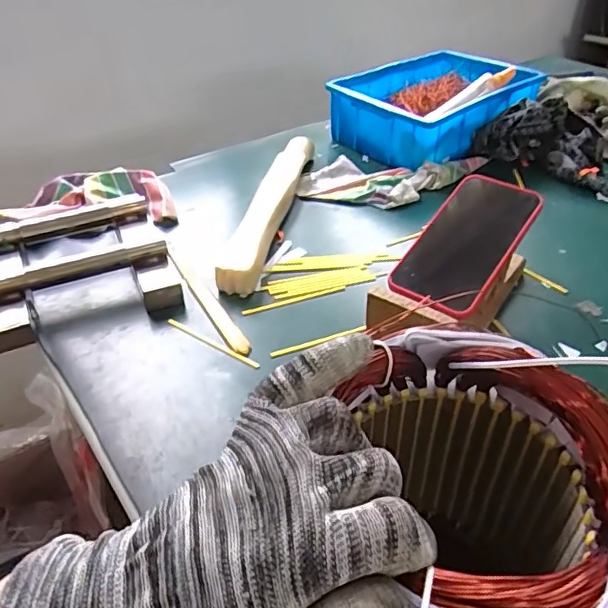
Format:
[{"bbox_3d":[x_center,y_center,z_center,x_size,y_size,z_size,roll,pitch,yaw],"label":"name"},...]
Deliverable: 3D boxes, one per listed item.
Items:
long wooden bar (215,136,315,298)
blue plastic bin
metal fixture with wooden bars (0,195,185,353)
[{"bbox_3d":[-0.038,-0.125,0.677,0.041,0.031,0.326,6,39,9],"label":"long wooden bar"},{"bbox_3d":[0.203,-0.304,0.856,0.299,0.080,0.209,-28,46,-30],"label":"blue plastic bin"},{"bbox_3d":[-0.237,-0.045,0.583,0.181,0.045,0.194,-17,41,-19],"label":"metal fixture with wooden bars"}]

